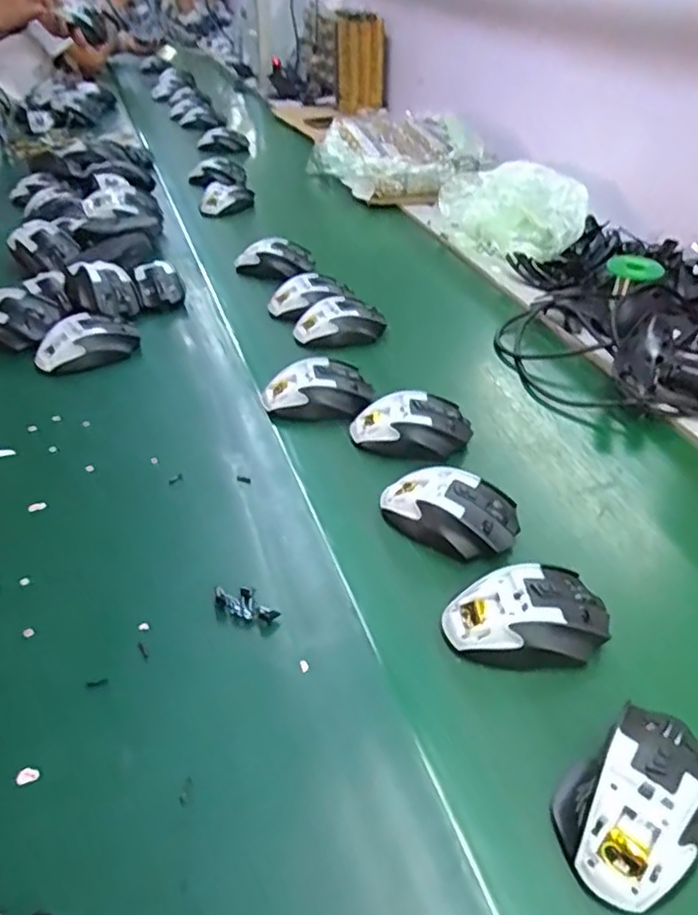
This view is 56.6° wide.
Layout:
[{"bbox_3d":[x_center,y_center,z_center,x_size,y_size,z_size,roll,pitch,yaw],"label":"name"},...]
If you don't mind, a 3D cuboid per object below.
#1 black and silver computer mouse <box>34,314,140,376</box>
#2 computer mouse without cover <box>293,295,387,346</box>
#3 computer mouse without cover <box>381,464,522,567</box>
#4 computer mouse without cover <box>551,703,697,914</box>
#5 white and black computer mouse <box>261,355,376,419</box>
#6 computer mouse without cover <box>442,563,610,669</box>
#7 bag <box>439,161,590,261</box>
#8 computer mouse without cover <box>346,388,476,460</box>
[{"bbox_3d":[-0.303,-0.134,0.749,0.066,0.037,0.115,33,48,33],"label":"black and silver computer mouse"},{"bbox_3d":[-0.015,-0.171,0.824,0.112,0.043,0.069,-13,41,-17],"label":"computer mouse without cover"},{"bbox_3d":[0.083,0.046,0.552,0.118,0.041,0.071,16,41,17],"label":"computer mouse without cover"},{"bbox_3d":[0.166,0.193,0.366,0.104,0.032,0.069,-27,47,-31],"label":"computer mouse without cover"},{"bbox_3d":[-0.034,-0.074,0.697,0.119,0.037,0.073,2,39,0],"label":"white and black computer mouse"},{"bbox_3d":[0.127,0.112,0.471,0.116,0.041,0.078,-6,40,-9],"label":"computer mouse without cover"},{"bbox_3d":[0.266,-0.408,1.058,0.224,0.080,0.269,7,39,7],"label":"bag"},{"bbox_3d":[0.062,-0.033,0.648,0.119,0.038,0.063,1,39,0],"label":"computer mouse without cover"}]

